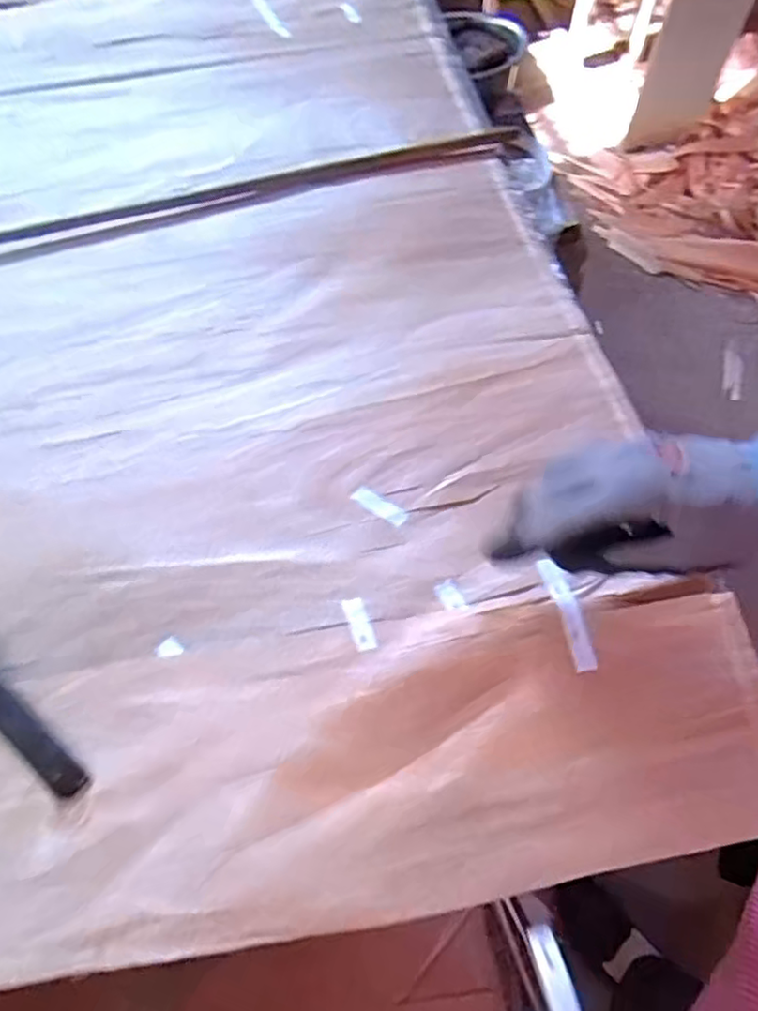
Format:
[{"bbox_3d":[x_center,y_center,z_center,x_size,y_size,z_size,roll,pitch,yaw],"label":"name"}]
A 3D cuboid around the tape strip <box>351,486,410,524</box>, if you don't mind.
[{"bbox_3d":[0.001,0.000,0.463,0.045,0.004,0.014,31,67,18],"label":"tape strip"}]

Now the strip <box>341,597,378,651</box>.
[{"bbox_3d":[-0.013,0.080,0.416,0.014,0.004,0.039,-20,62,-8],"label":"strip"}]

